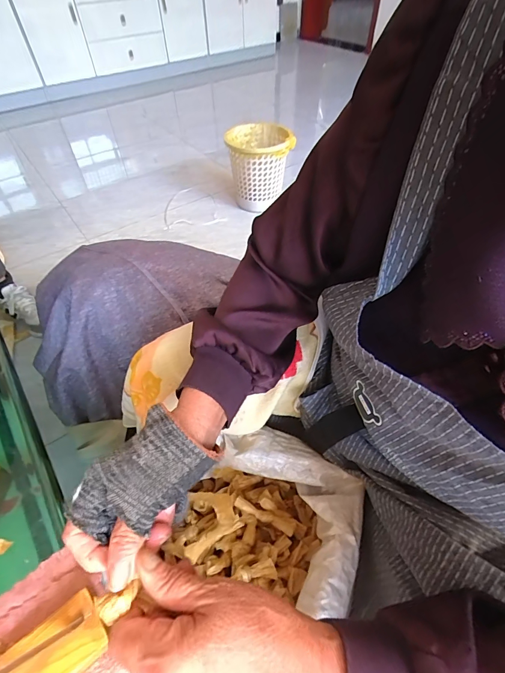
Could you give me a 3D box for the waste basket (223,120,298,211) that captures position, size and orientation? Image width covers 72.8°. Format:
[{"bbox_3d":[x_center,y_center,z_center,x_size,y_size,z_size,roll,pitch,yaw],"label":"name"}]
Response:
[{"bbox_3d":[0.032,-0.795,1.602,0.271,0.285,0.361,-4,51,-2],"label":"waste basket"}]

